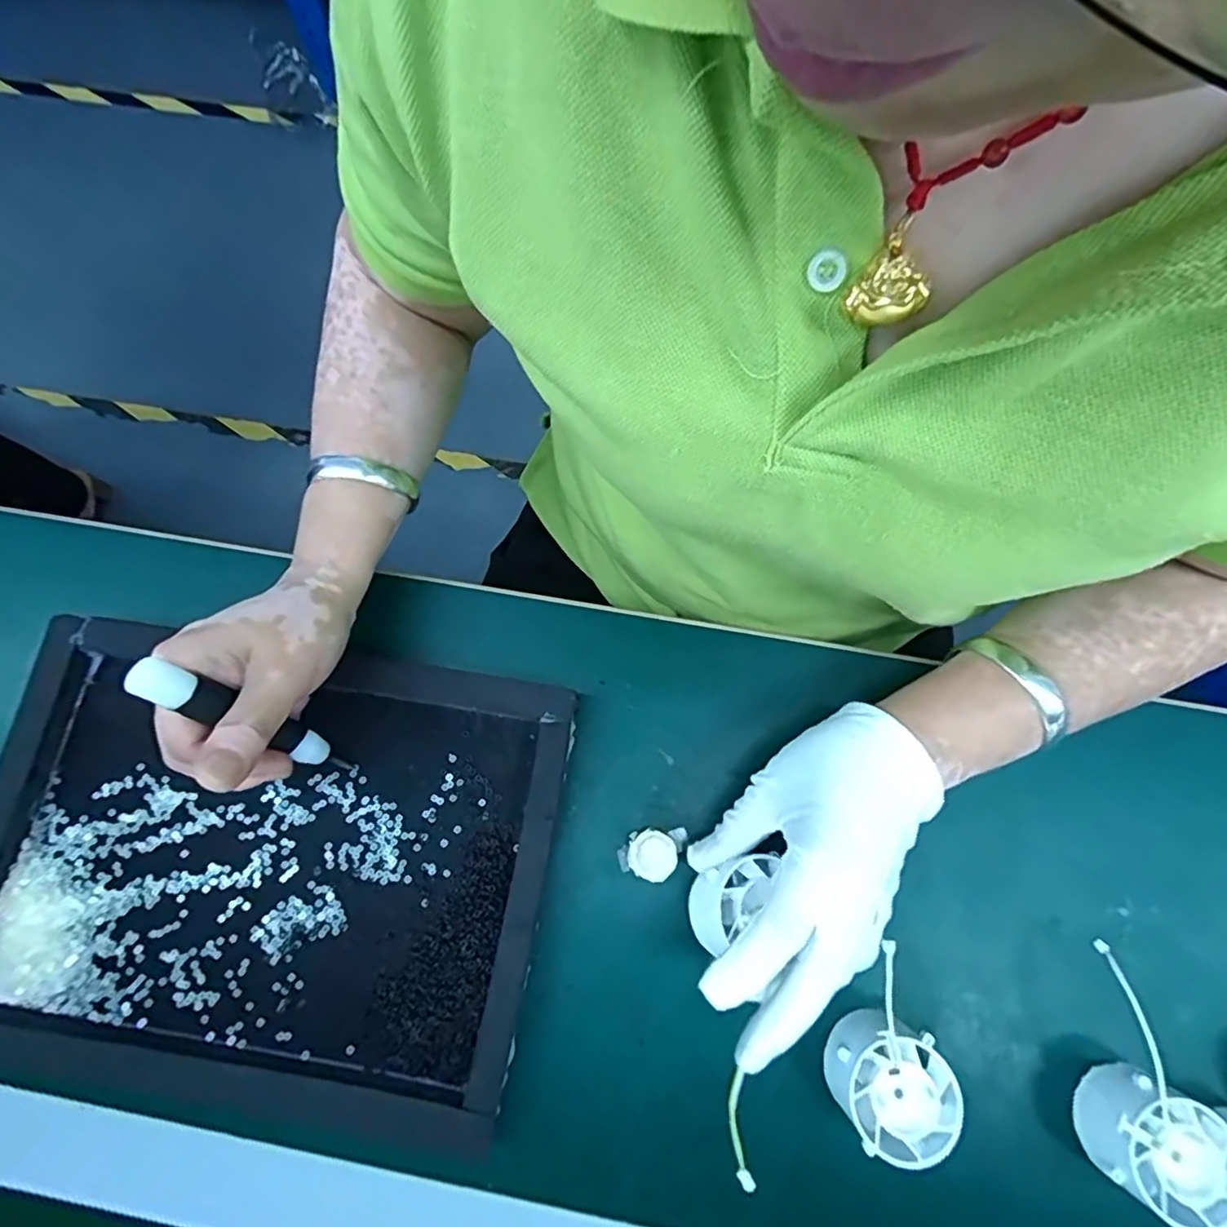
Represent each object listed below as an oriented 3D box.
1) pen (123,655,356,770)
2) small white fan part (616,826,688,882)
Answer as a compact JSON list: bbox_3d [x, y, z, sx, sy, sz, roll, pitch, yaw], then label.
[{"bbox_3d":[-0.165,0.053,0.286,0.016,0.120,0.016,20,71,34],"label":"pen"},{"bbox_3d":[0.021,0.128,0.321,0.036,0.018,0.025,-2,75,0],"label":"small white fan part"}]

